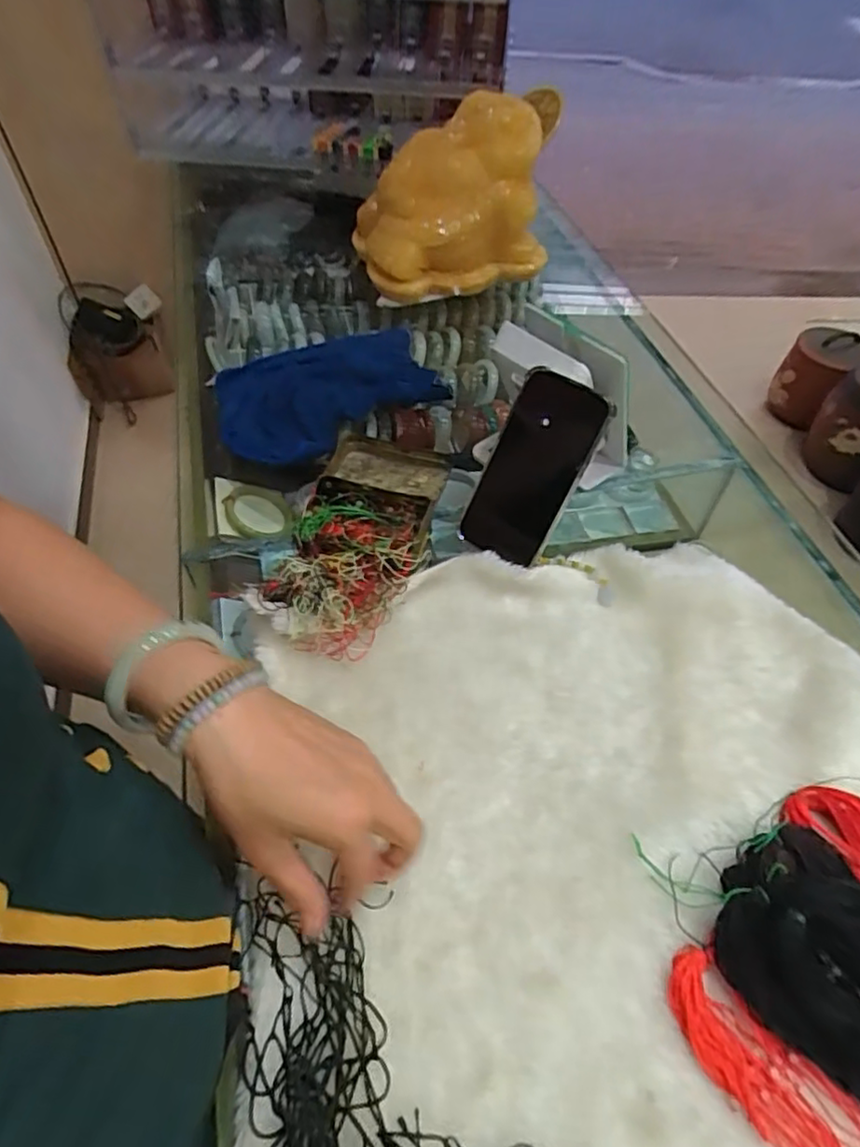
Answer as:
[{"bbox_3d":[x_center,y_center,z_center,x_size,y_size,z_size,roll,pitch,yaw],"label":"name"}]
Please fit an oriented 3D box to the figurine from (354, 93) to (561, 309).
[{"bbox_3d":[0.038,-0.475,0.809,0.257,0.180,0.149,-15,54,-11],"label":"figurine"}]

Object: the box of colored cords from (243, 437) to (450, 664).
[{"bbox_3d":[-0.058,-0.035,0.553,0.113,0.042,0.234,11,53,8],"label":"box of colored cords"}]

